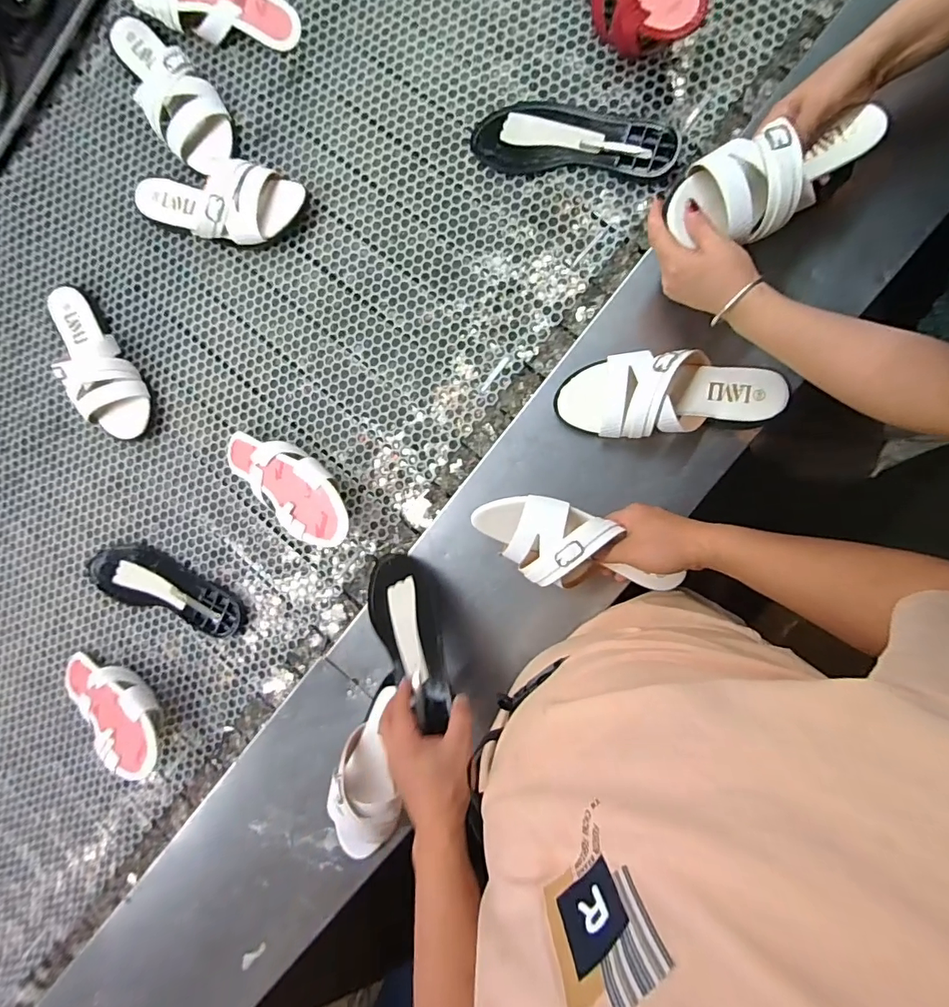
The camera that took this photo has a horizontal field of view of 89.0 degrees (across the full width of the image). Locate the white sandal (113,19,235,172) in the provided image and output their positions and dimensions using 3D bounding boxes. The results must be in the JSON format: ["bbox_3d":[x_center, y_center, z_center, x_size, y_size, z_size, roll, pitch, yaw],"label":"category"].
[{"bbox_3d":[-0.420,-0.573,0.663,0.091,0.059,0.229,-37,86,7],"label":"white sandal"}]

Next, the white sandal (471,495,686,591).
[{"bbox_3d":[0.112,0.056,0.543,0.235,0.070,0.093,25,94,7],"label":"white sandal"}]

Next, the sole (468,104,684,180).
[{"bbox_3d":[0.123,-0.461,0.607,0.253,0.023,0.078,10,92,8],"label":"sole"}]

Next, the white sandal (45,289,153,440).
[{"bbox_3d":[-0.536,-0.196,0.679,0.090,0.051,0.234,-30,87,8],"label":"white sandal"}]

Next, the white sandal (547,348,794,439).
[{"bbox_3d":[0.222,-0.125,0.550,0.243,0.068,0.091,-2,92,7],"label":"white sandal"}]

